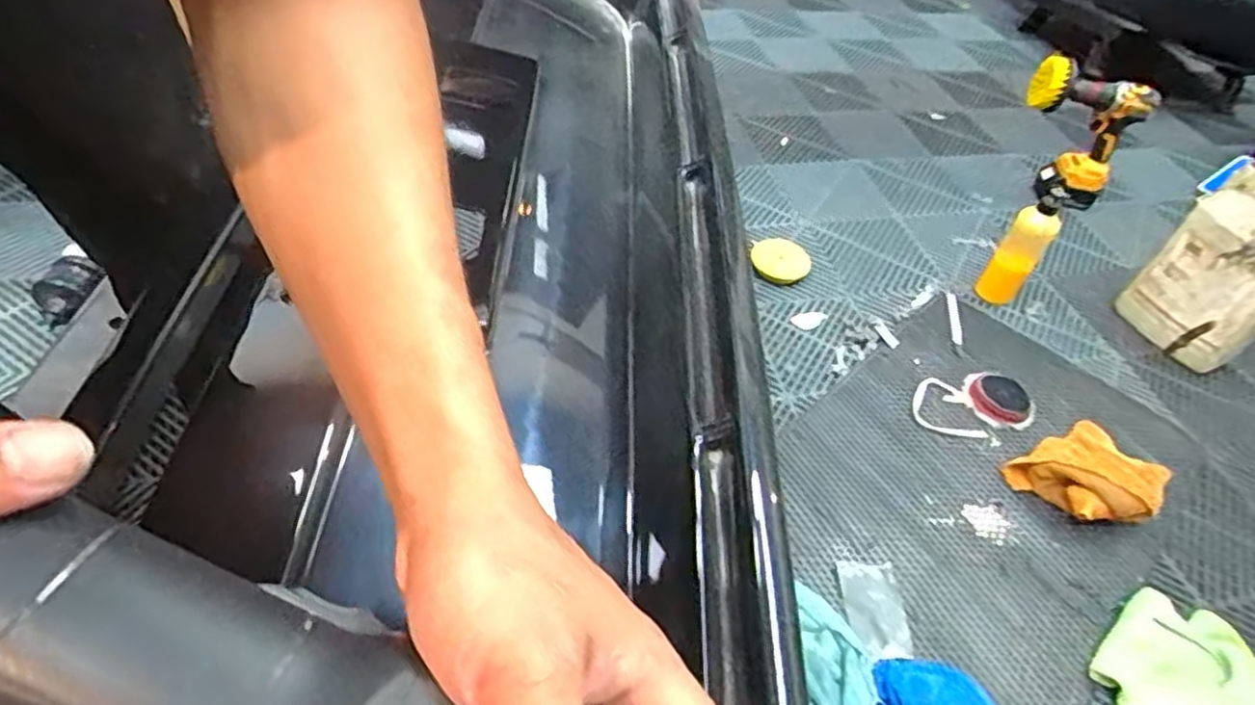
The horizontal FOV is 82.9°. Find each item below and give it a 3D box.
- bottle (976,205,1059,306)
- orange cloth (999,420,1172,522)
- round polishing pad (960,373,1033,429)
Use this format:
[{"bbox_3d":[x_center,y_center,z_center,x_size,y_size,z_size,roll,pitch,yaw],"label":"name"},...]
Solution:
[{"bbox_3d":[0.730,-0.178,1.315,0.056,0.245,0.081,-22,57,-14],"label":"bottle"},{"bbox_3d":[0.604,0.169,0.937,0.142,0.092,0.144,-14,50,-20],"label":"orange cloth"},{"bbox_3d":[0.545,0.068,1.043,0.078,0.034,0.101,-31,57,-31],"label":"round polishing pad"}]

